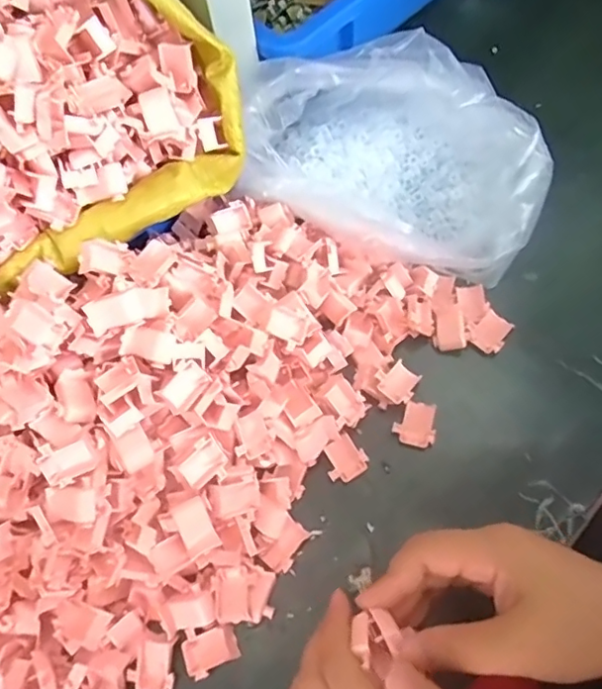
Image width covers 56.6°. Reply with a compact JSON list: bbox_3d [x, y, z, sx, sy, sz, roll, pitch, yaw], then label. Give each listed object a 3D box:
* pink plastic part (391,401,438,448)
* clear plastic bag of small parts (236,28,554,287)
[{"bbox_3d":[0.081,0.057,0.399,0.029,0.009,0.032,7,67,7],"label":"pink plastic part"},{"bbox_3d":[0.069,-0.147,0.434,0.240,0.081,0.148,13,69,9],"label":"clear plastic bag of small parts"}]

